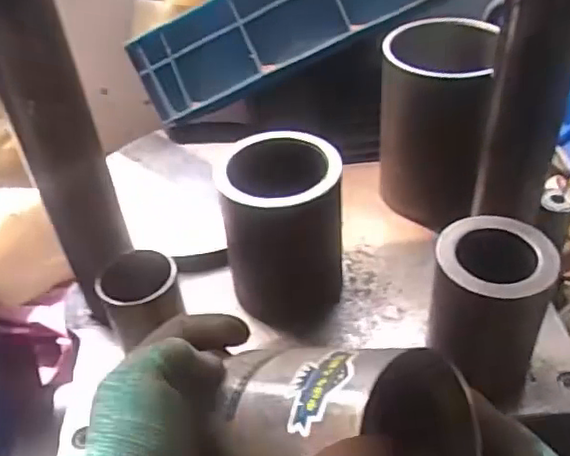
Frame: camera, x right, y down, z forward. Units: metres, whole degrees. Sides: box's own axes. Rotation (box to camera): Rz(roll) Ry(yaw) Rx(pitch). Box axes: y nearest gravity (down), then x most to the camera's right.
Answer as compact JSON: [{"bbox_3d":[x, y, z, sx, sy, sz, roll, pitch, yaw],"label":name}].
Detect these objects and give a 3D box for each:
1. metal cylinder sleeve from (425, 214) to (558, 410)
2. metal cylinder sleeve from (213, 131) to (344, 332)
[{"bbox_3d":[0.172,0.068,0.509,0.087,0.147,0.094,-4,41,3],"label":"metal cylinder sleeve"},{"bbox_3d":[0.003,0.005,0.579,0.099,0.160,0.095,8,43,16],"label":"metal cylinder sleeve"}]

